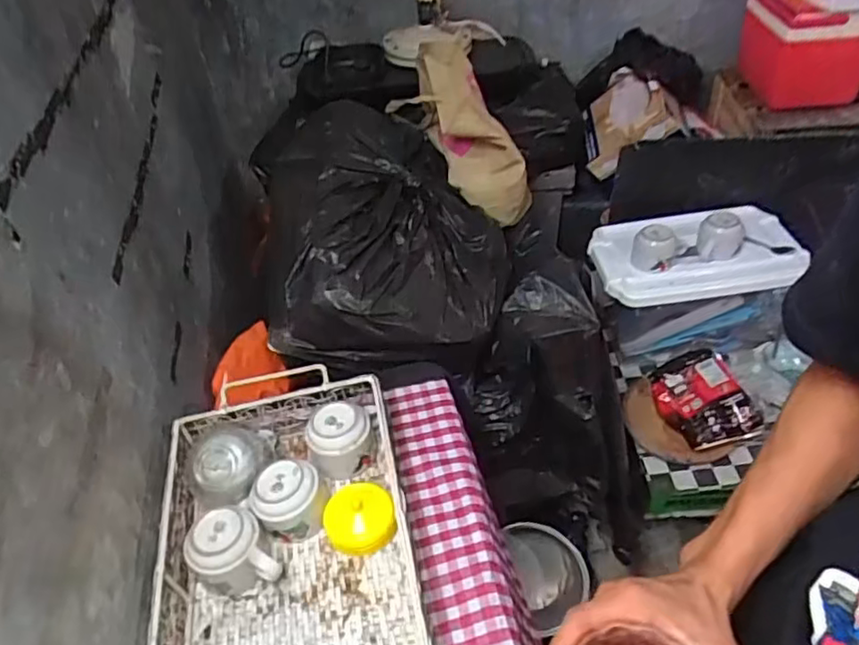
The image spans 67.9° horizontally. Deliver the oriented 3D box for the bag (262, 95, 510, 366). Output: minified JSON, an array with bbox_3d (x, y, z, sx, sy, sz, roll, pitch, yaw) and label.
[{"bbox_3d":[-0.068,-0.149,0.982,0.346,0.232,0.397,-13,42,-6],"label":"bag"}]

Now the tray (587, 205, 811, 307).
[{"bbox_3d":[0.516,-0.141,1.241,0.375,0.049,0.203,-6,58,4],"label":"tray"}]

